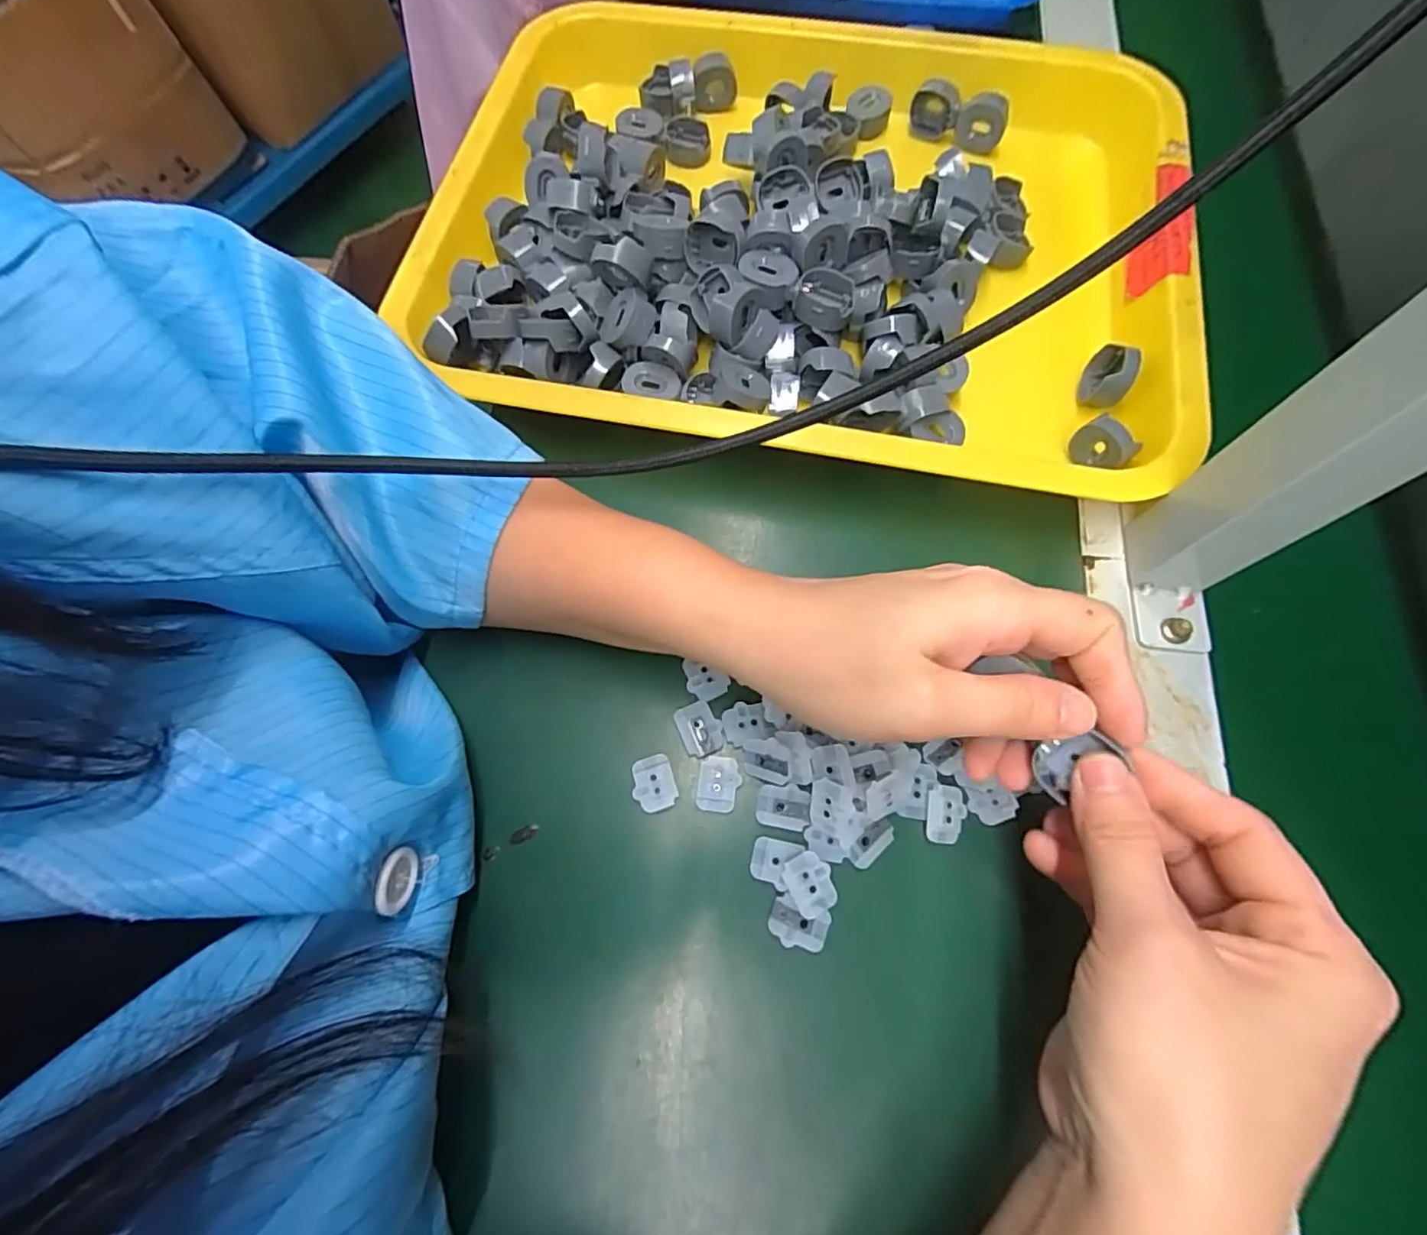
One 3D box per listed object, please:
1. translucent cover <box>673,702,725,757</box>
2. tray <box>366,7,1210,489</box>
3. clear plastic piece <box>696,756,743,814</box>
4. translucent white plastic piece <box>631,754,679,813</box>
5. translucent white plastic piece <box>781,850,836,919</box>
[{"bbox_3d":[-0.006,0.047,0.254,0.017,0.004,0.022,-24,71,-8],"label":"translucent cover"},{"bbox_3d":[0.049,-0.214,0.324,0.383,0.042,0.305,10,70,5],"label":"tray"},{"bbox_3d":[0.002,0.067,0.245,0.016,0.004,0.022,10,70,5],"label":"clear plastic piece"},{"bbox_3d":[-0.024,0.067,0.245,0.017,0.004,0.021,-16,70,-5],"label":"translucent white plastic piece"},{"bbox_3d":[0.037,0.100,0.228,0.016,0.004,0.022,-26,71,-8],"label":"translucent white plastic piece"}]

